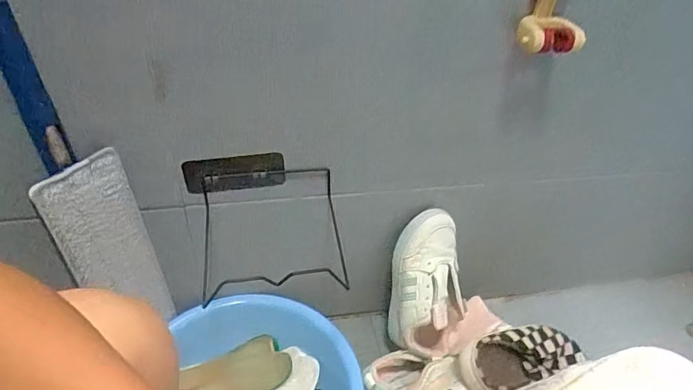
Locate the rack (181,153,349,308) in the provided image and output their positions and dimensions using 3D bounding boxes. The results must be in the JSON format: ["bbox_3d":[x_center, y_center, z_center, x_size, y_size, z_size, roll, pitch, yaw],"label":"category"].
[{"bbox_3d":[-0.111,0.055,0.720,0.231,0.265,0.028,-1,40,-5],"label":"rack"}]

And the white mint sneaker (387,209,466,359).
[{"bbox_3d":[0.129,0.139,0.745,0.114,0.227,0.080,3,7,0],"label":"white mint sneaker"}]

